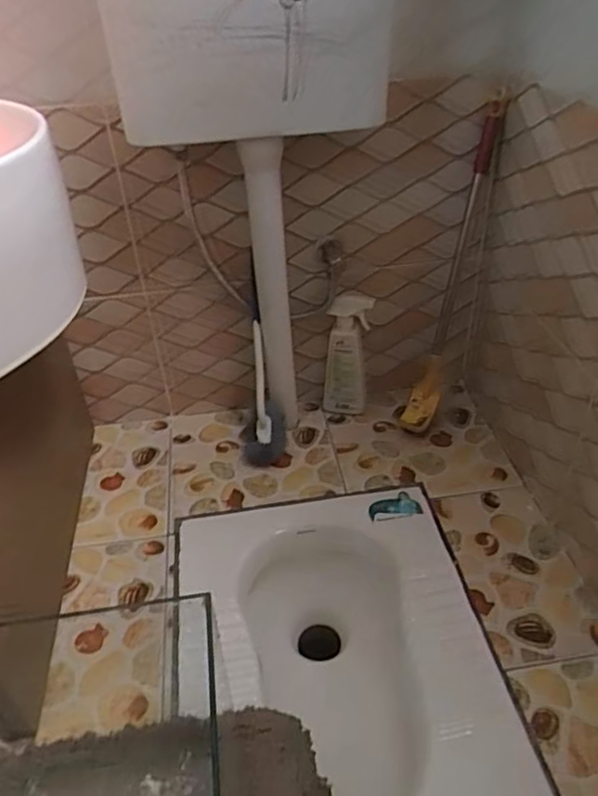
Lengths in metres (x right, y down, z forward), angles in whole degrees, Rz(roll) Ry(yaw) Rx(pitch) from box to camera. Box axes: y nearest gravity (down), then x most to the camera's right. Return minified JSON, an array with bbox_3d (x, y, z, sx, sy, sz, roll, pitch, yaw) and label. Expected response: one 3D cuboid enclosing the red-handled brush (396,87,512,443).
[{"bbox_3d":[0.250,-0.194,1.035,0.068,0.541,0.190,15,40,23],"label":"red-handled brush"}]

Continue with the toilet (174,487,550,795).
[{"bbox_3d":[0.046,0.399,0.866,0.399,0.184,0.514,-7,37,-5],"label":"toilet"}]

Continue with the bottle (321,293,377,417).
[{"bbox_3d":[0.089,-0.076,1.149,0.081,0.243,0.056,8,38,15],"label":"bottle"}]

